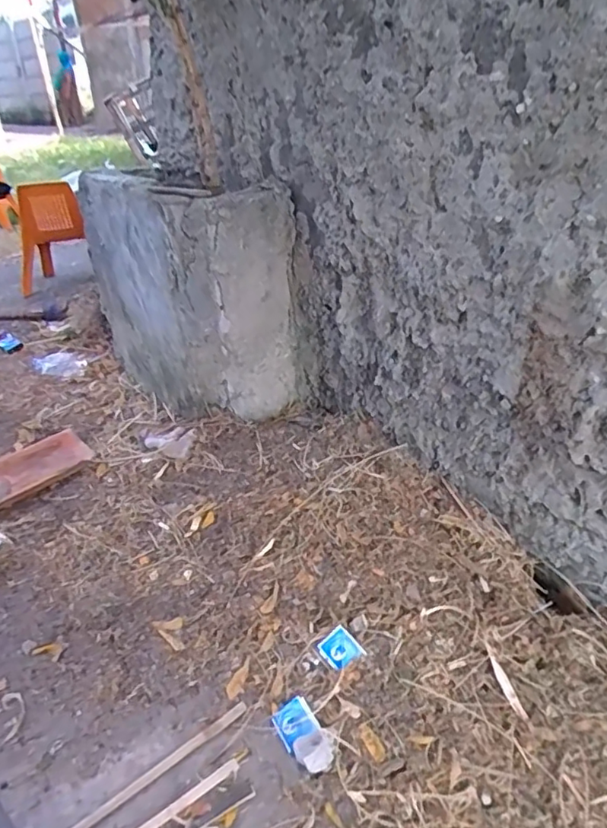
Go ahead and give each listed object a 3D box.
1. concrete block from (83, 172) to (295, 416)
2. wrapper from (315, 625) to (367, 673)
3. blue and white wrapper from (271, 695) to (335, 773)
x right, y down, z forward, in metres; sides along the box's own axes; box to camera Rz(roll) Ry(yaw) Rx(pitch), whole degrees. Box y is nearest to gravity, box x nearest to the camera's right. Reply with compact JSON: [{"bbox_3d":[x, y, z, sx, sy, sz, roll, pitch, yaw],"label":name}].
[{"bbox_3d":[-0.347,-0.351,1.619,0.273,0.586,0.751,-22,35,-29],"label":"concrete block"},{"bbox_3d":[0.061,0.402,0.974,0.060,0.004,0.064,-41,51,-14],"label":"wrapper"},{"bbox_3d":[0.001,0.490,0.877,0.060,0.025,0.116,-19,34,-26],"label":"blue and white wrapper"}]

